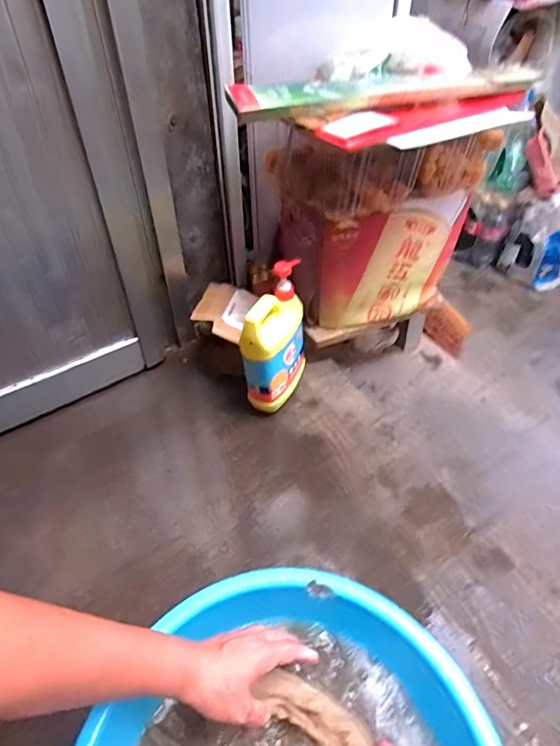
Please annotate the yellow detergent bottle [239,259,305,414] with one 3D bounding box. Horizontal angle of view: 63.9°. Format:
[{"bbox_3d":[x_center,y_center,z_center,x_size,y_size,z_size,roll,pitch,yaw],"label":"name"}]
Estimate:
[{"bbox_3d":[-0.009,-0.047,0.807,0.080,0.248,0.152,14,45,15],"label":"yellow detergent bottle"}]

